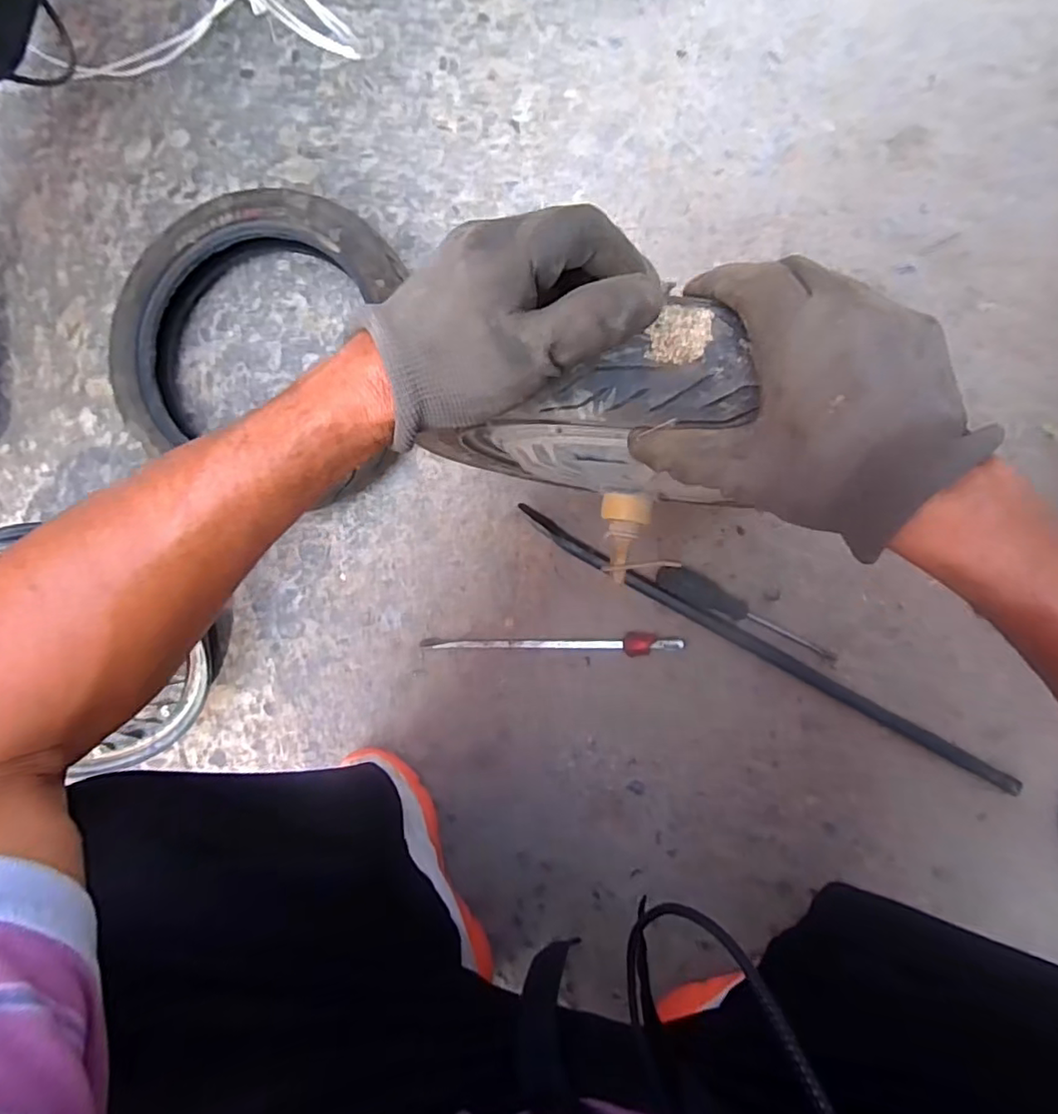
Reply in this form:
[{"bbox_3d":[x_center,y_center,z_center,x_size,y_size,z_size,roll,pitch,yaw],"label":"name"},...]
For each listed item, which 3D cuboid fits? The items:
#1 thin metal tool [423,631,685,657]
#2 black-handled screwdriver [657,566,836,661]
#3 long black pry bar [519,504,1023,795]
[{"bbox_3d":[0.020,0.092,0.602,0.264,0.013,0.022,-3,87,8],"label":"thin metal tool"},{"bbox_3d":[0.213,0.060,0.586,0.185,0.027,0.029,30,91,9],"label":"black-handled screwdriver"},{"bbox_3d":[0.223,0.086,0.586,0.529,0.021,0.018,30,91,9],"label":"long black pry bar"}]

